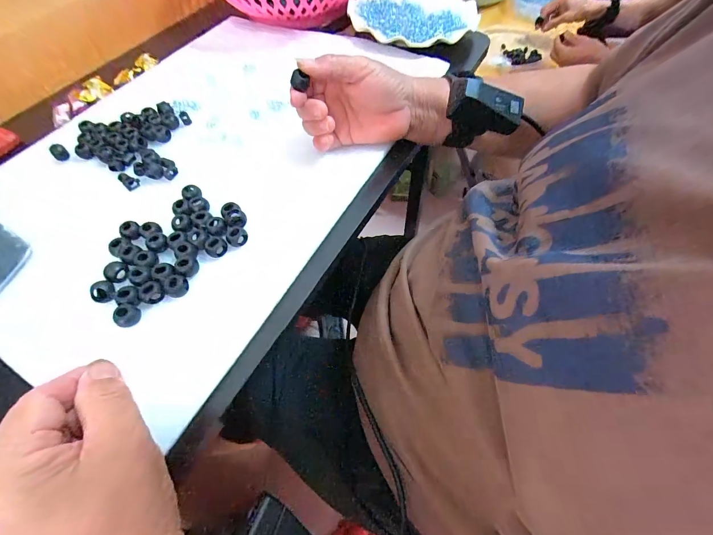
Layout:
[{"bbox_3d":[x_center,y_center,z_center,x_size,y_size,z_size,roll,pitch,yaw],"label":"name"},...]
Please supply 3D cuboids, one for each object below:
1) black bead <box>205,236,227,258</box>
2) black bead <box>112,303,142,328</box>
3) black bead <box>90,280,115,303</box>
[{"bbox_3d":[-0.121,-0.019,0.277,0.017,0.010,0.018,-1,59,2],"label":"black bead"},{"bbox_3d":[-0.176,0.037,0.247,0.012,0.013,0.016,10,60,9],"label":"black bead"},{"bbox_3d":[-0.201,0.019,0.255,0.010,0.014,0.016,25,63,17],"label":"black bead"}]

